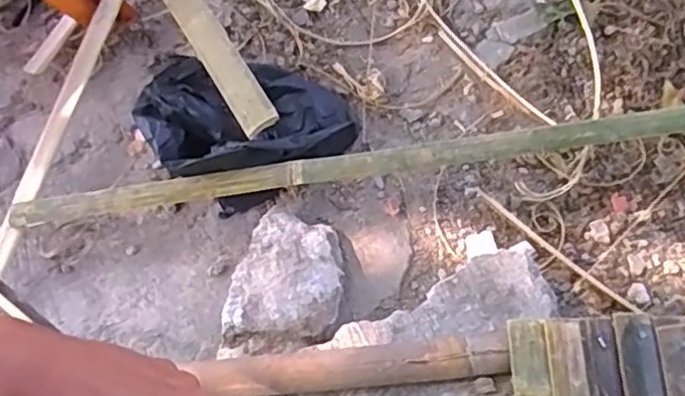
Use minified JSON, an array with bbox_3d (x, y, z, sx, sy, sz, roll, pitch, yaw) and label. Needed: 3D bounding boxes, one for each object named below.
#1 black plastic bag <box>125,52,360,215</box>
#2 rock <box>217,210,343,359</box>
[{"bbox_3d":[-0.106,-0.080,0.730,0.232,0.074,0.174,1,69,10],"label":"black plastic bag"},{"bbox_3d":[-0.053,0.086,0.668,0.106,0.056,0.144,4,70,11],"label":"rock"}]

